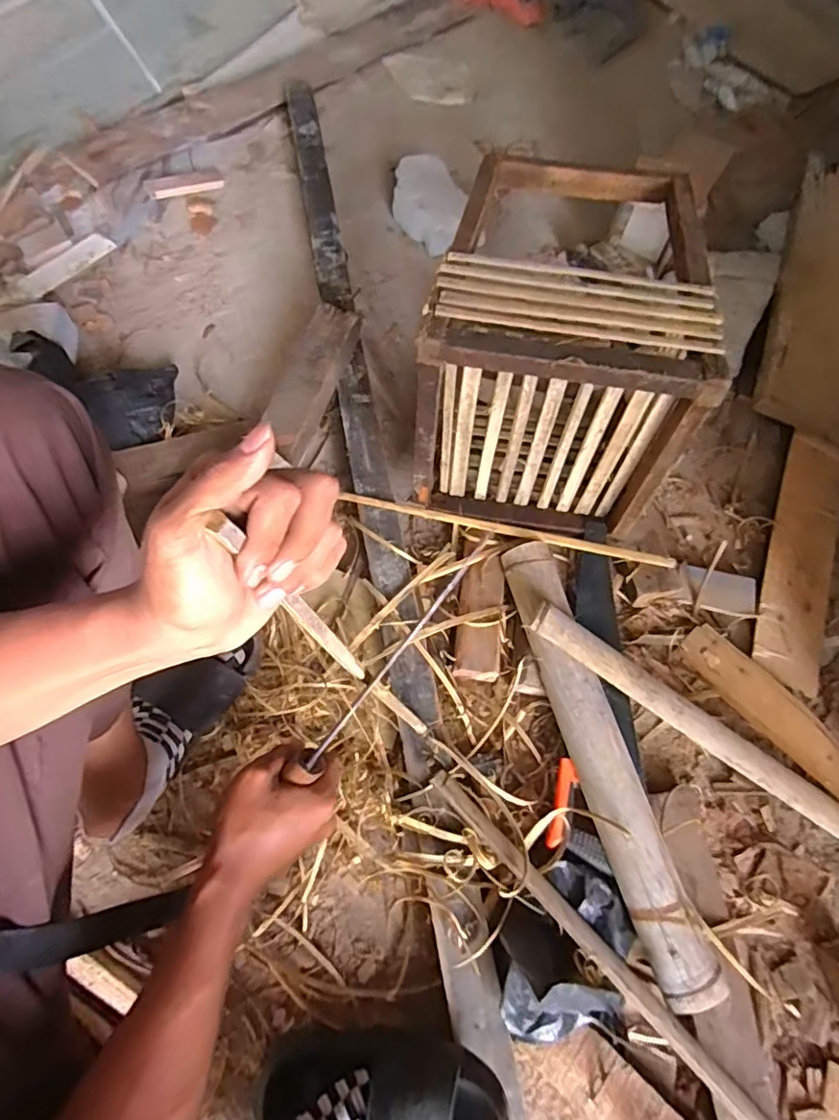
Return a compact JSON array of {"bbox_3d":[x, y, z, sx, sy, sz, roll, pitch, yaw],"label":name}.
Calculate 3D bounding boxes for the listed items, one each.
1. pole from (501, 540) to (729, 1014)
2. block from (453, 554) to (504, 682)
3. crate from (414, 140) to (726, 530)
[{"bbox_3d":[0.212,0.220,0.662,0.074,0.054,0.522,-15,67,-8],"label":"pole"},{"bbox_3d":[0.080,0.076,0.740,0.056,0.039,0.159,4,66,0],"label":"block"},{"bbox_3d":[0.175,-0.280,0.713,0.280,0.288,0.377,12,66,4],"label":"crate"}]

